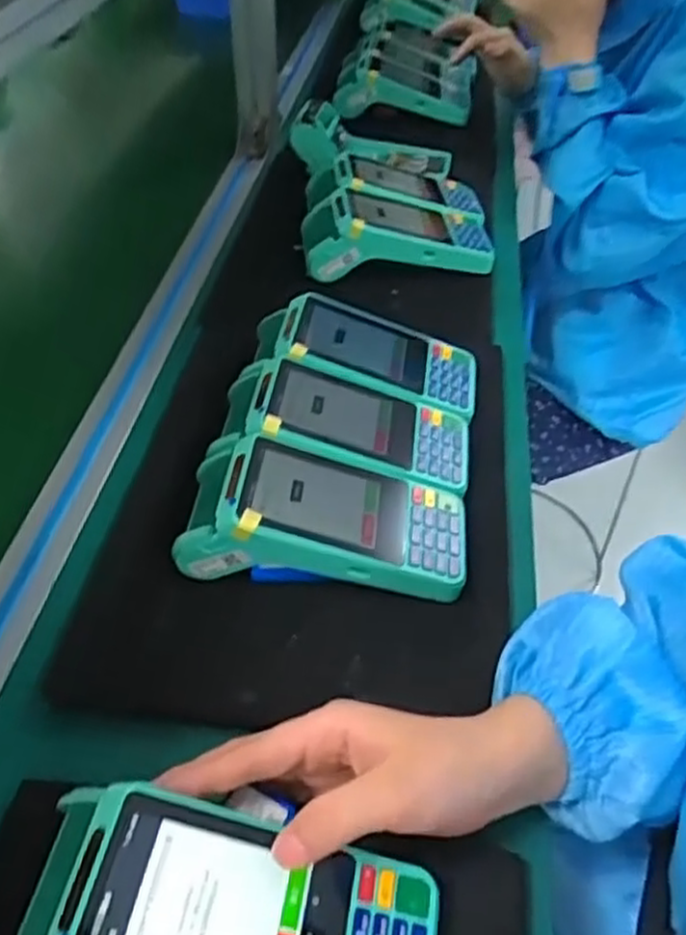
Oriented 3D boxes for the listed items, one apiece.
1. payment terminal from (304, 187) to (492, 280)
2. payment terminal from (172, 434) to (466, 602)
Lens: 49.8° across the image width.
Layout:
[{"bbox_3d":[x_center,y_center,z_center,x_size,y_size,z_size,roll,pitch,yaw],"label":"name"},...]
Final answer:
[{"bbox_3d":[0.050,-0.219,0.688,0.171,0.052,0.079,0,46,0],"label":"payment terminal"},{"bbox_3d":[-0.011,0.027,0.449,0.171,0.052,0.081,7,46,6],"label":"payment terminal"}]

